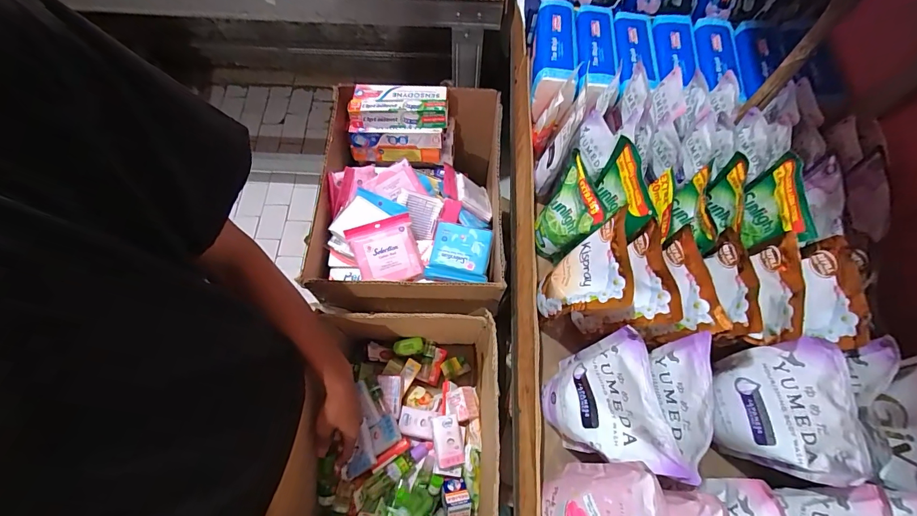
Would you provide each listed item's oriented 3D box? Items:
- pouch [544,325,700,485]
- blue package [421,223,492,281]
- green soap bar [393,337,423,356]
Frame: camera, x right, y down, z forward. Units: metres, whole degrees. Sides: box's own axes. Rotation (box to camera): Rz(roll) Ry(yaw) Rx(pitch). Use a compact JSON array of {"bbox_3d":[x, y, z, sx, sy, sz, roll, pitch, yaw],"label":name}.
[{"bbox_3d":[0.148,0.164,0.425,0.066,0.179,0.130,-13,68,-7],"label":"pouch"},{"bbox_3d":[0.001,-0.007,0.631,0.096,0.021,0.094,8,67,2],"label":"blue package"},{"bbox_3d":[-0.101,0.178,0.794,0.059,0.020,0.035,-7,94,-2],"label":"green soap bar"}]

